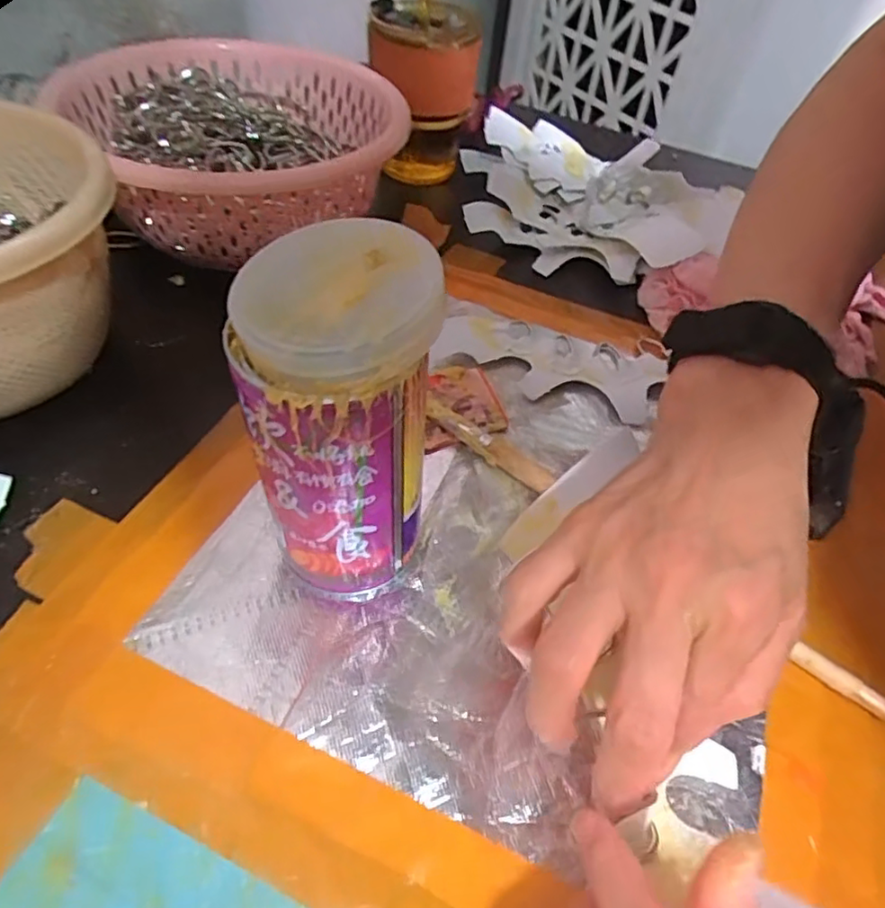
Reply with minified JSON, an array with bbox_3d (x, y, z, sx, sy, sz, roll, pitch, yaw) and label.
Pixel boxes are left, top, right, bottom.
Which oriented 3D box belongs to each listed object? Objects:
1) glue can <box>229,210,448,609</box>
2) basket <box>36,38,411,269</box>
[{"bbox_3d":[-0.038,-0.008,0.238,0.062,0.138,0.068,1,47,-5],"label":"glue can"},{"bbox_3d":[-0.144,-0.229,0.447,0.218,0.076,0.218,3,47,-3],"label":"basket"}]

